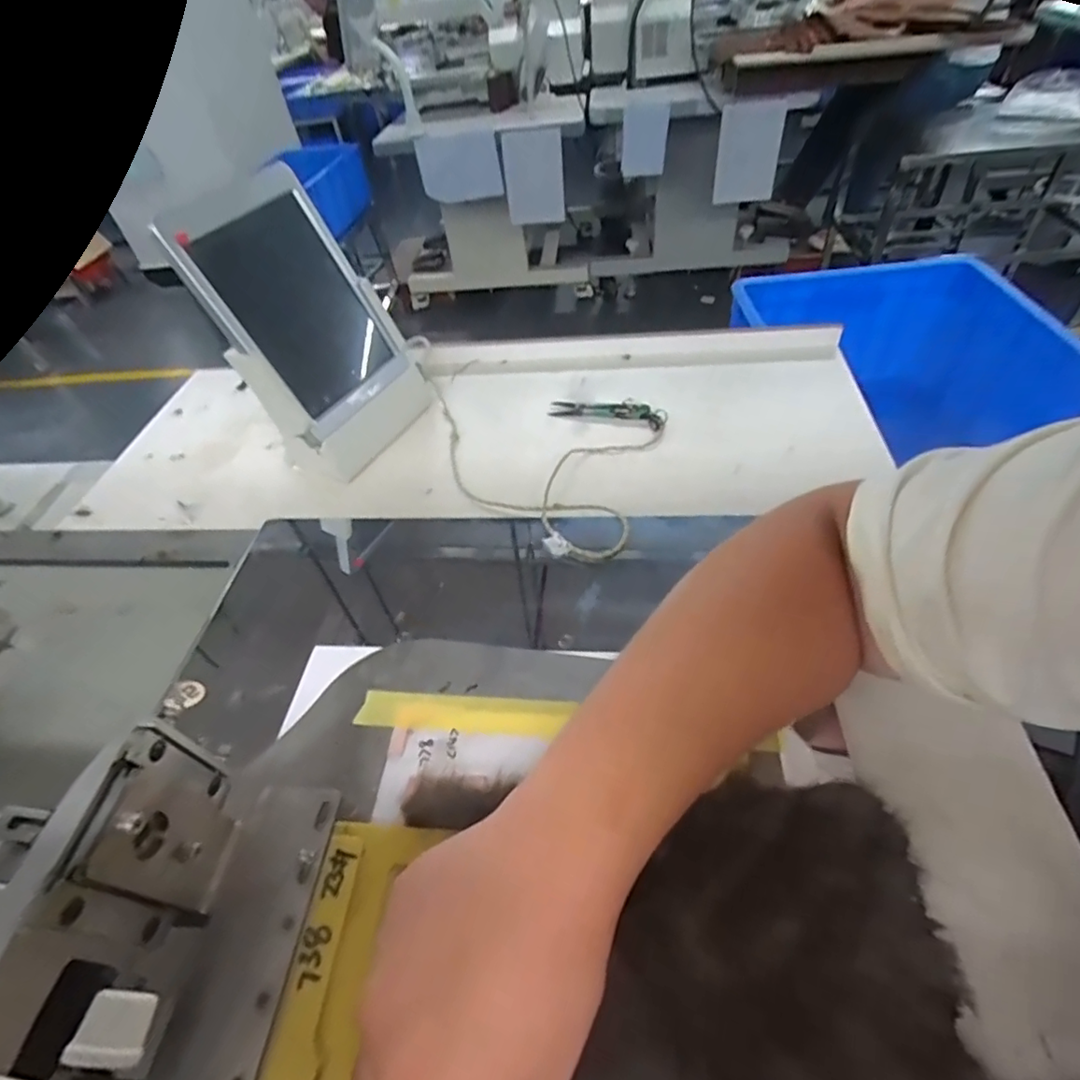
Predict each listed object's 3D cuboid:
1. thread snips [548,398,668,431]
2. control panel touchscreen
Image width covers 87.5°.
[{"bbox_3d":[0.073,-0.138,0.603,0.126,0.017,0.033,17,52,22],"label":"thread snips"},{"bbox_3d":[-0.214,-0.200,0.548,0.102,0.238,0.164,16,52,23],"label":"control panel touchscreen"}]

